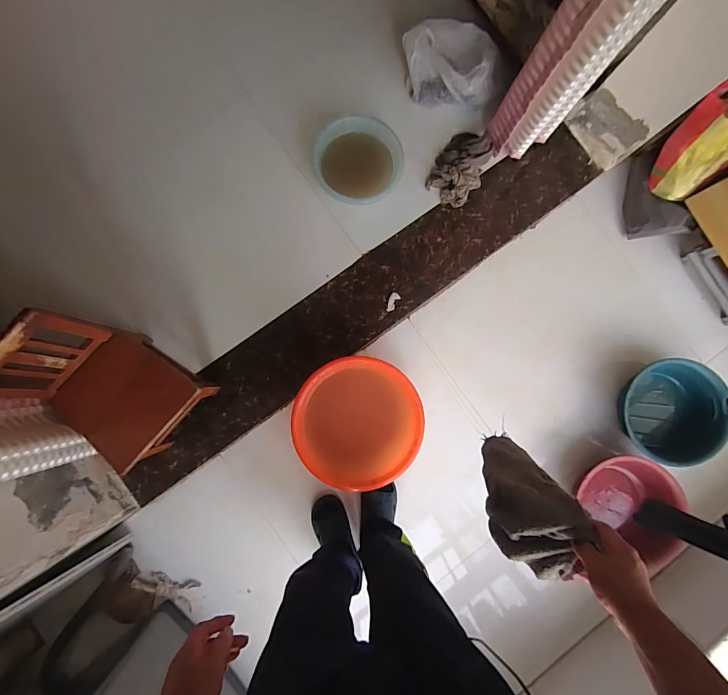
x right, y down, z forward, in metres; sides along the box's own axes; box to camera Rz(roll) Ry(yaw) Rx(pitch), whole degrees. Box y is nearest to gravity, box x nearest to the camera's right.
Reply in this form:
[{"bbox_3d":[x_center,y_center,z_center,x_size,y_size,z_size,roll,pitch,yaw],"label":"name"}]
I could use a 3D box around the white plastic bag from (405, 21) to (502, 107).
[{"bbox_3d":[0.313,-0.997,1.342,0.363,0.155,0.238,11,85,-3],"label":"white plastic bag"}]

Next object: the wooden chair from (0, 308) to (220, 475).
[{"bbox_3d":[-0.663,0.122,1.012,0.335,0.438,0.280,33,84,0],"label":"wooden chair"}]

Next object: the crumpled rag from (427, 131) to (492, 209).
[{"bbox_3d":[0.355,-0.656,1.376,0.183,0.064,0.267,38,84,0],"label":"crumpled rag"}]

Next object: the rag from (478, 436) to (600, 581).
[{"bbox_3d":[0.274,0.261,0.693,0.098,0.293,0.121,3,110,-6],"label":"rag"}]

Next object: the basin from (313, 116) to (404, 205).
[{"bbox_3d":[-0.020,-0.643,1.324,0.302,0.079,0.289,-1,85,-4],"label":"basin"}]

